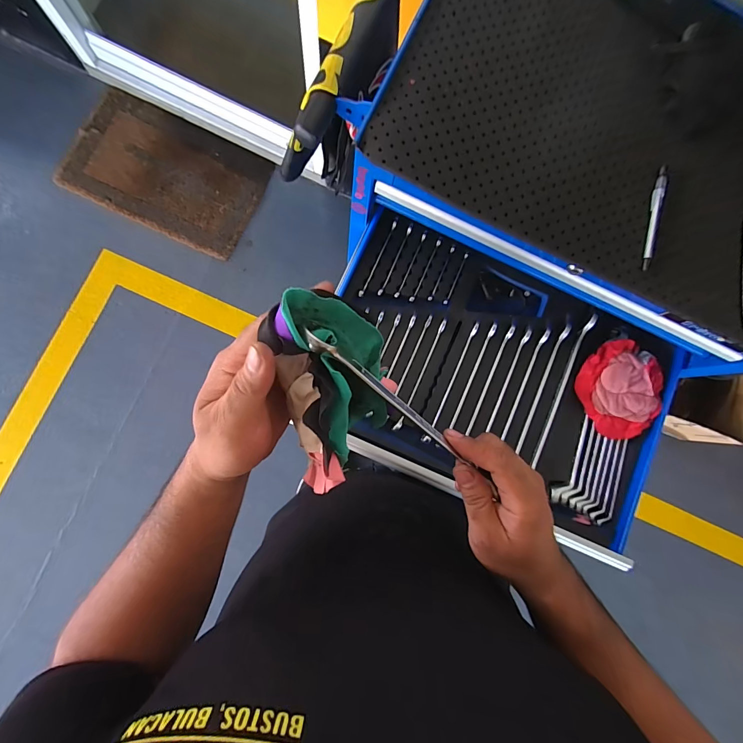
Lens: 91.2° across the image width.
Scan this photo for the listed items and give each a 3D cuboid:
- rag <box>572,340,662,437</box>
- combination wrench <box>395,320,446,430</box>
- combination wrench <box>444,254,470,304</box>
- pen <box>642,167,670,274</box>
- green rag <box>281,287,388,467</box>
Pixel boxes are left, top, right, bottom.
[{"bbox_3d":[0.427,0.030,0.617,0.146,0.031,0.152,-31,89,-8],"label":"rag"},{"bbox_3d":[0.081,0.006,0.594,0.011,0.010,0.198,26,83,-3],"label":"combination wrench"},{"bbox_3d":[0.144,-0.157,0.617,0.008,0.004,0.097,26,83,-3],"label":"combination wrench"},{"bbox_3d":[0.372,-0.203,0.480,0.013,0.008,0.147,17,83,-4],"label":"pen"},{"bbox_3d":[-0.027,0.003,0.250,0.067,0.050,0.113,-14,100,-34],"label":"green rag"}]

